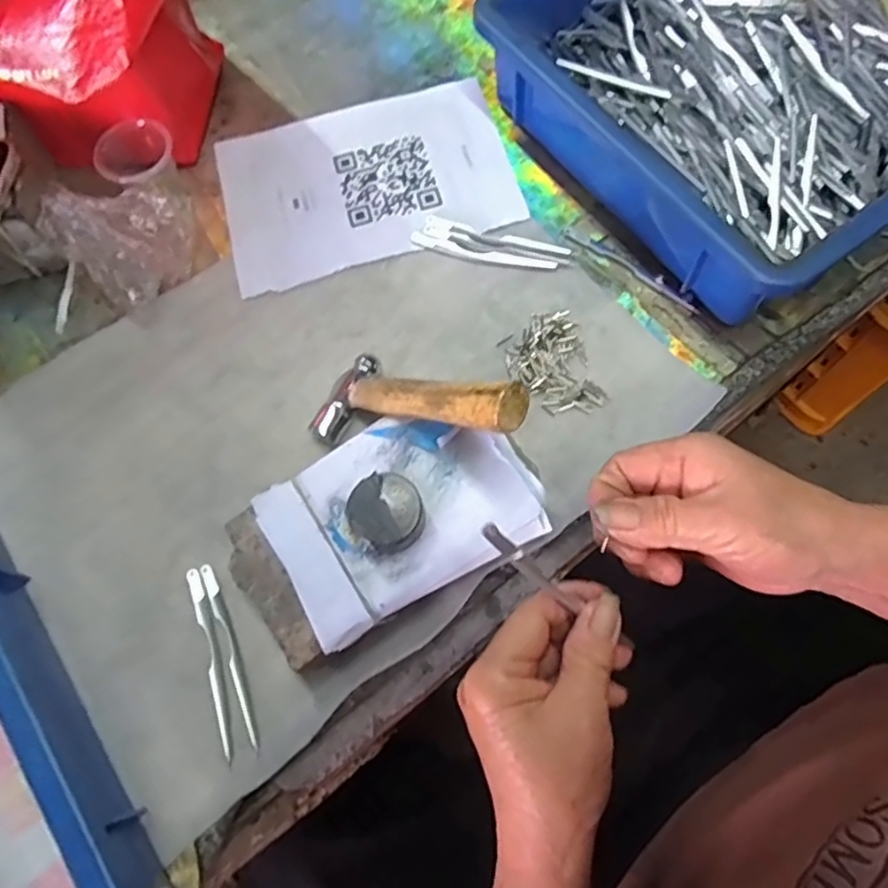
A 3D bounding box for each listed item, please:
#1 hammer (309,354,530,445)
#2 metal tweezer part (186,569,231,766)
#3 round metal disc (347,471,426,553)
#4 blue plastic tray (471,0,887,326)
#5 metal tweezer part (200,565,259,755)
[{"bbox_3d":[-0.017,-0.024,0.346,0.154,0.016,0.056,7,64,50],"label":"hammer"},{"bbox_3d":[-0.129,0.119,0.355,0.009,0.008,0.105,-19,71,-5],"label":"metal tweezer part"},{"bbox_3d":[-0.030,0.035,0.331,0.038,0.021,0.036,-1,70,2],"label":"round metal disc"},{"bbox_3d":[0.267,-0.305,0.463,0.426,0.082,0.313,-35,73,-10],"label":"blue plastic tray"},{"bbox_3d":[-0.118,0.116,0.356,0.008,0.010,0.106,-24,72,-6],"label":"metal tweezer part"}]

